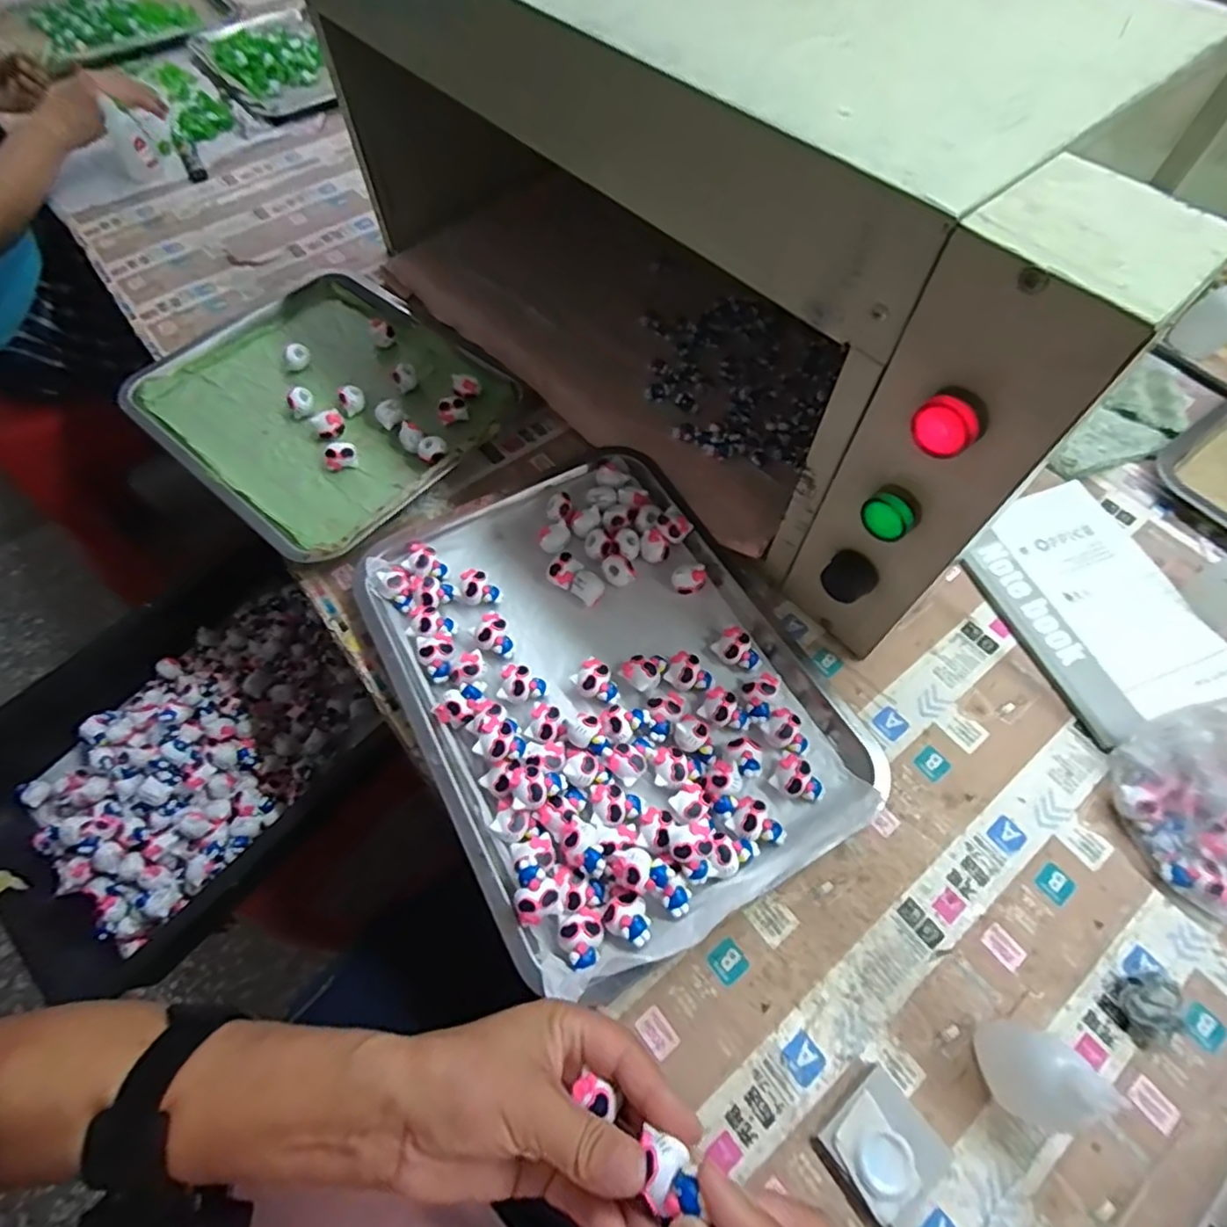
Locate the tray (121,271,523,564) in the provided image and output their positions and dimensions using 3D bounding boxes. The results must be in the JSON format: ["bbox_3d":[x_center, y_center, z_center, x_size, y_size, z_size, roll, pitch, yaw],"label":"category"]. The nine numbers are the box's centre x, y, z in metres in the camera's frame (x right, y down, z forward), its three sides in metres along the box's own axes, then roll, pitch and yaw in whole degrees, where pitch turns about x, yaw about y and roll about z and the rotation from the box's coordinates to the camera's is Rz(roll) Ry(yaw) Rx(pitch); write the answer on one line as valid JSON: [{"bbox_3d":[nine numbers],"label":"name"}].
[{"bbox_3d":[-0.269,-0.201,0.574,0.324,0.031,0.259,38,69,18],"label":"tray"}]

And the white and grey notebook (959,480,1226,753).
[{"bbox_3d":[0.372,-0.012,0.478,0.143,0.011,0.189,-20,64,-10],"label":"white and grey notebook"}]

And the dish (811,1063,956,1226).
[{"bbox_3d":[0.140,0.279,0.322,0.054,0.015,0.049,-35,67,-16],"label":"dish"}]

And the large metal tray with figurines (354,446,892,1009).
[{"bbox_3d":[-0.008,0.039,0.440,0.267,0.038,0.352,-28,65,-13],"label":"large metal tray with figurines"}]

